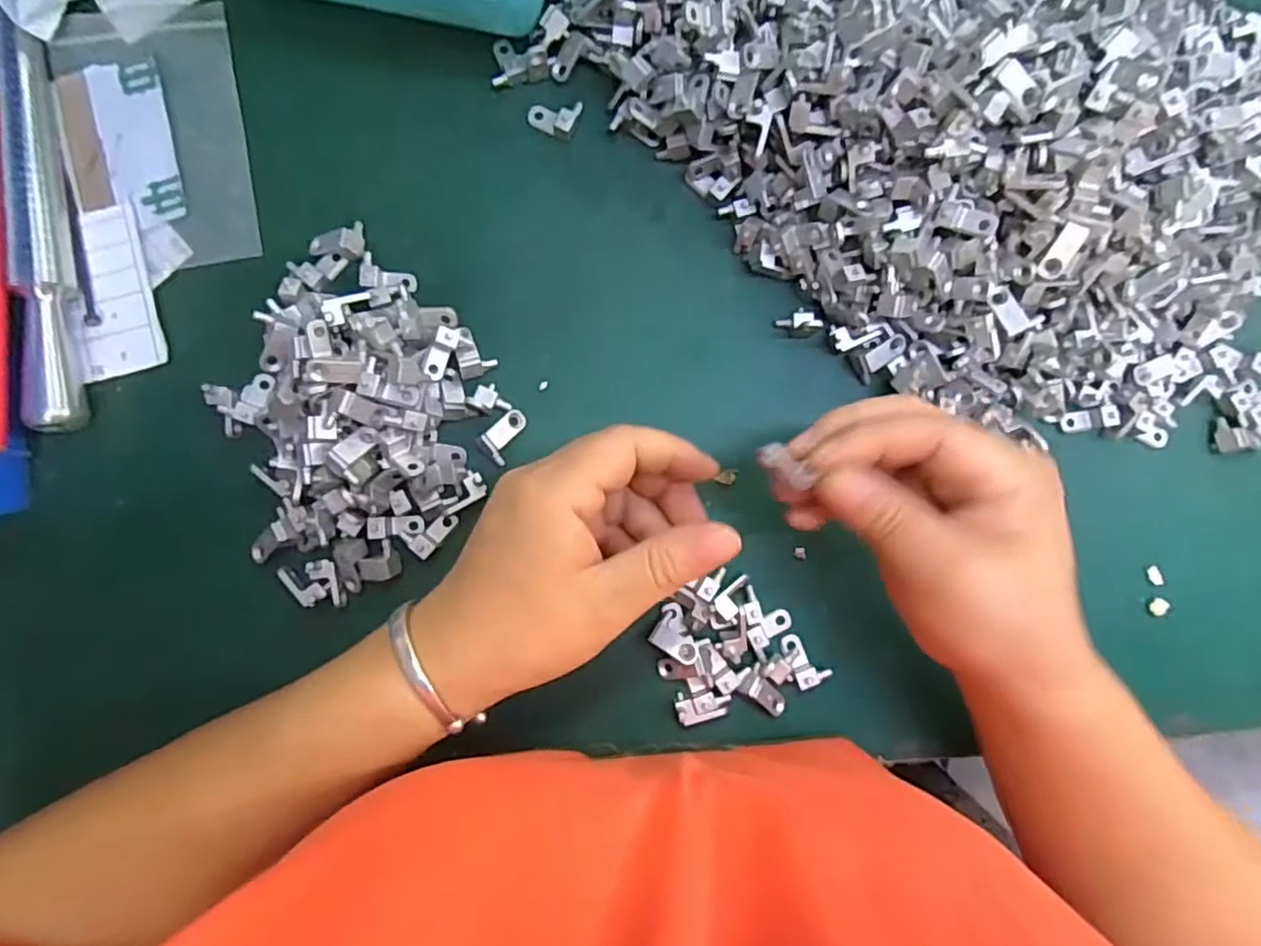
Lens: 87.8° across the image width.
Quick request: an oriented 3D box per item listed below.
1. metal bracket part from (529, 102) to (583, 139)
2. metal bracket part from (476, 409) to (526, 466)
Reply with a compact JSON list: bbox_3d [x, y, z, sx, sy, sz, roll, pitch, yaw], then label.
[{"bbox_3d":[-0.036,-0.169,0.308,0.023,0.008,0.017,19,86,-2],"label":"metal bracket part"},{"bbox_3d":[-0.057,-0.017,0.300,0.015,0.009,0.025,42,86,0],"label":"metal bracket part"}]

